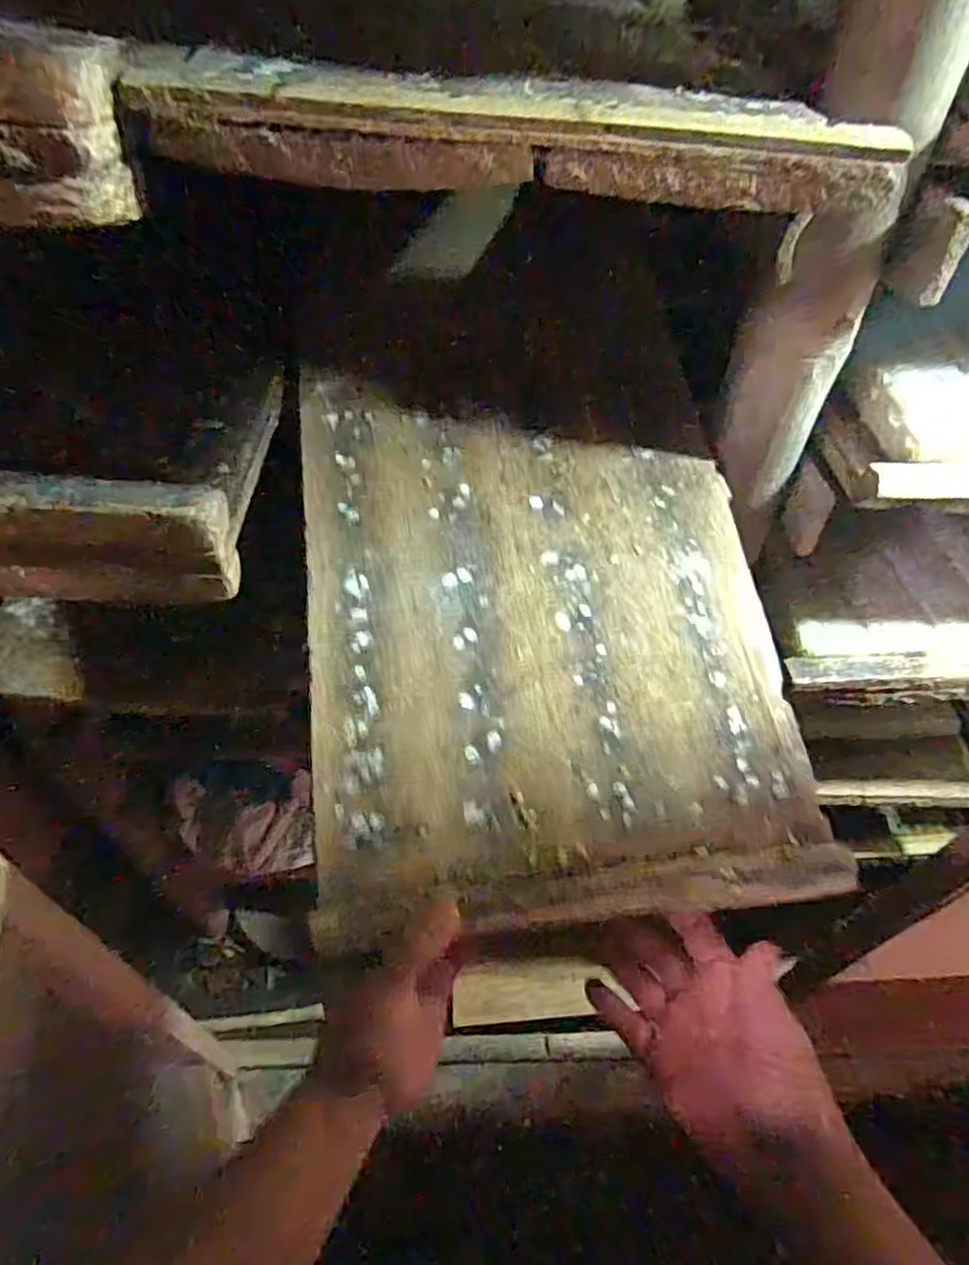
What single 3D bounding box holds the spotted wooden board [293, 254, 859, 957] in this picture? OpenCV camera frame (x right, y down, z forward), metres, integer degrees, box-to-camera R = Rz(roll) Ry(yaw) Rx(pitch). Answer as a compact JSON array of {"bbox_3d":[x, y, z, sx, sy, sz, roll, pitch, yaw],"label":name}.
[{"bbox_3d":[0.031,-0.075,0.490,0.310,0.017,0.524,-5,66,-7],"label":"spotted wooden board"}]

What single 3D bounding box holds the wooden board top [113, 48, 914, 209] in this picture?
[{"bbox_3d":[0.019,-0.204,0.280,0.312,0.033,0.015,1,47,-5],"label":"wooden board top"}]

